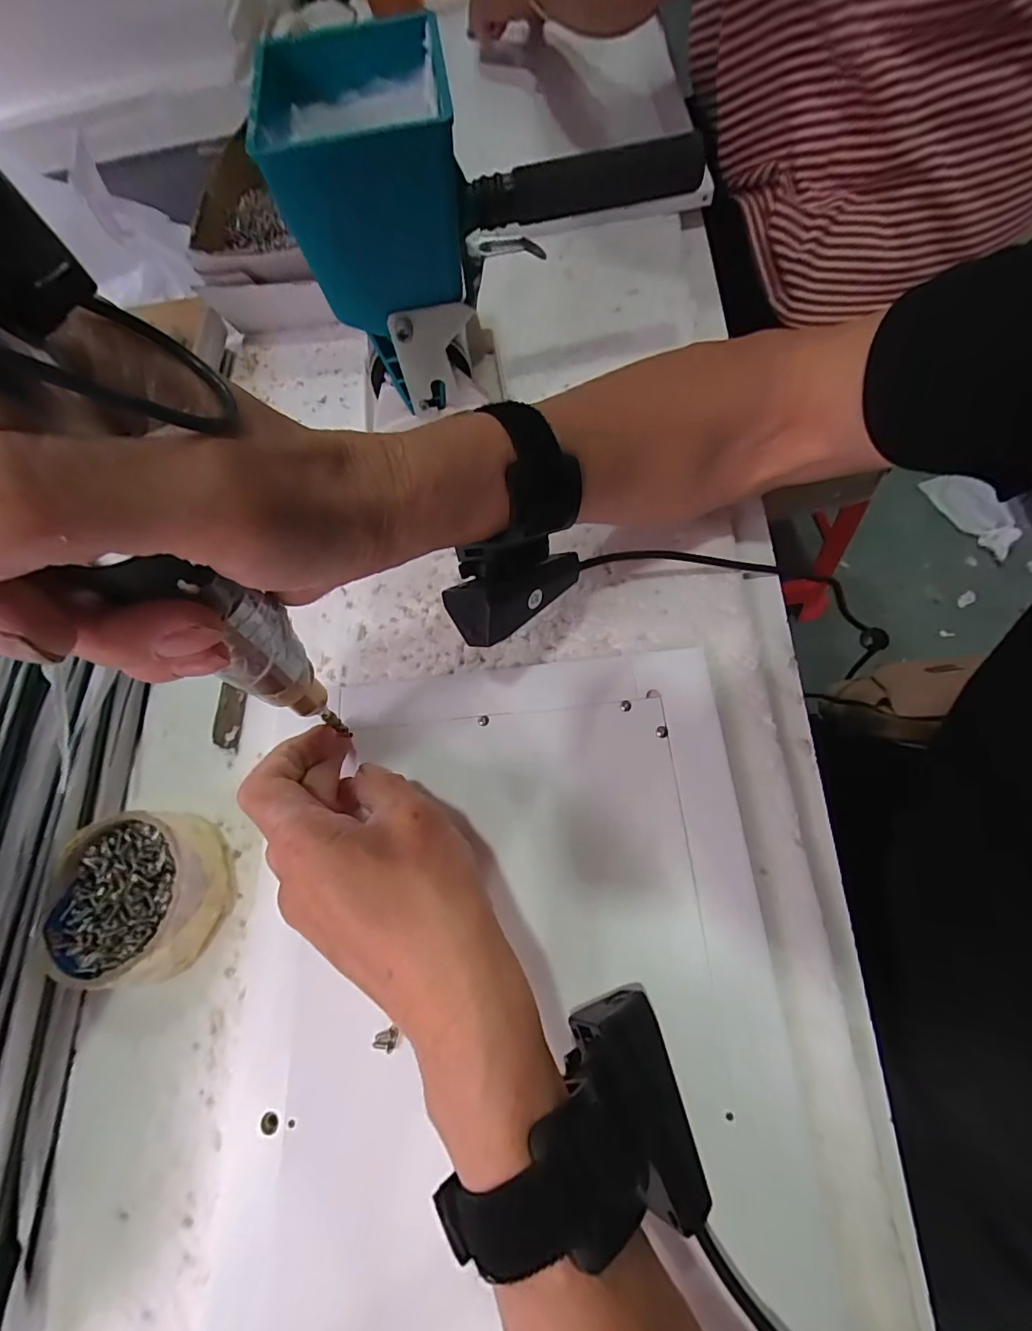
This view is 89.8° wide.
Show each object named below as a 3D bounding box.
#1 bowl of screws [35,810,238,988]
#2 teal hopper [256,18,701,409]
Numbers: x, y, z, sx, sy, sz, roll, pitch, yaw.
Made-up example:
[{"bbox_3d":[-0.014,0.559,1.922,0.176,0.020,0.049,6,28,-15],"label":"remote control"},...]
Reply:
[{"bbox_3d":[-0.203,0.122,0.280,0.082,0.038,0.082,-3,68,8],"label":"bowl of screws"},{"bbox_3d":[-0.017,-0.274,0.306,0.221,0.135,0.124,-24,68,0],"label":"teal hopper"}]

